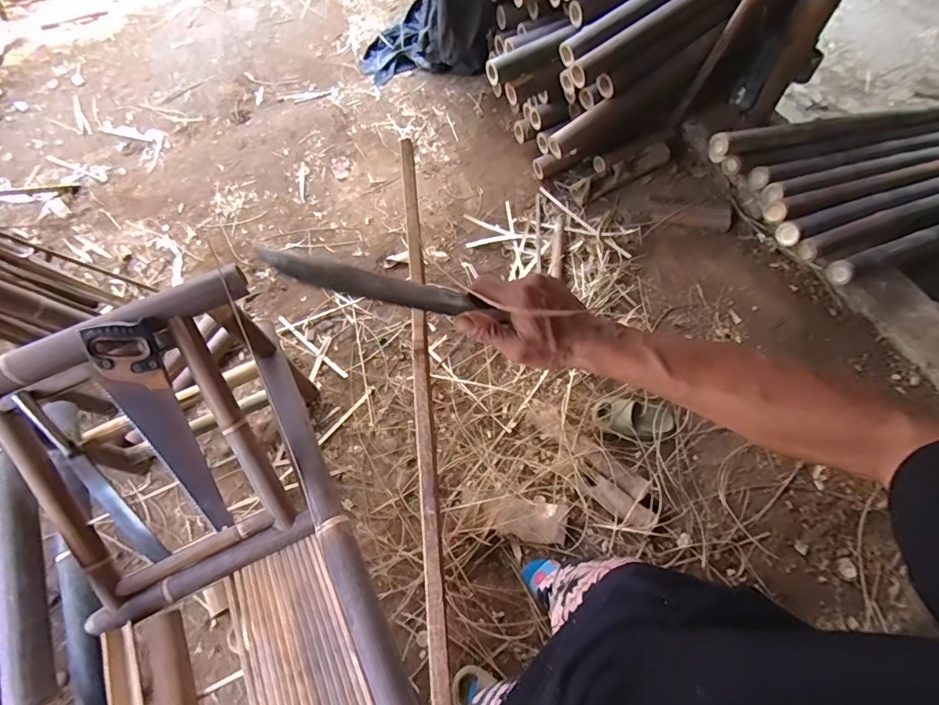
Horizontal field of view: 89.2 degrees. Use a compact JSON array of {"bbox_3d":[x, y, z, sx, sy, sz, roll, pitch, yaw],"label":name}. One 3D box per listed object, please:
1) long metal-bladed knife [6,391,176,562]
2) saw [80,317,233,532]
[{"bbox_3d":[-0.749,0.256,0.953,0.044,0.028,0.422,-34,103,-12],"label":"long metal-bladed knife"},{"bbox_3d":[-0.607,0.158,0.963,0.104,0.026,0.460,-24,104,-8],"label":"saw"}]

